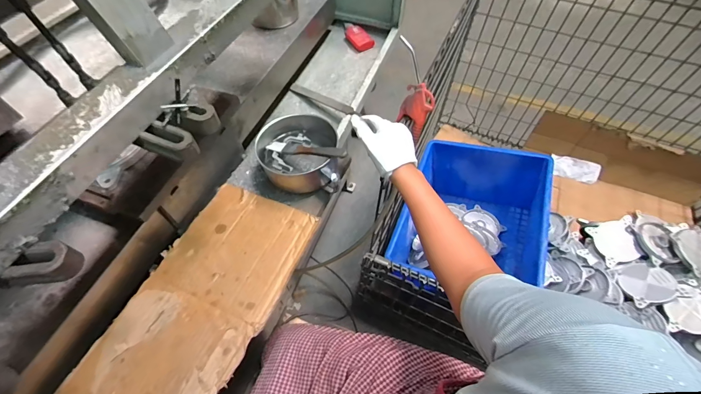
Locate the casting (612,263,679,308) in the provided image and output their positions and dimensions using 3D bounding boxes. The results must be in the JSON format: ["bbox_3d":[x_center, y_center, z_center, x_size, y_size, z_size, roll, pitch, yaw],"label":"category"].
[{"bbox_3d":[0.945,0.272,1.033,0.153,0.018,0.146,-18,38,3],"label":"casting"}]

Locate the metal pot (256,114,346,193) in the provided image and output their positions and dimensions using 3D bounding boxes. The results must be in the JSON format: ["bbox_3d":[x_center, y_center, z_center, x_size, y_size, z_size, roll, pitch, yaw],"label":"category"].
[{"bbox_3d":[-0.093,-0.079,0.594,0.146,0.087,0.143,0,57,-1],"label":"metal pot"}]

